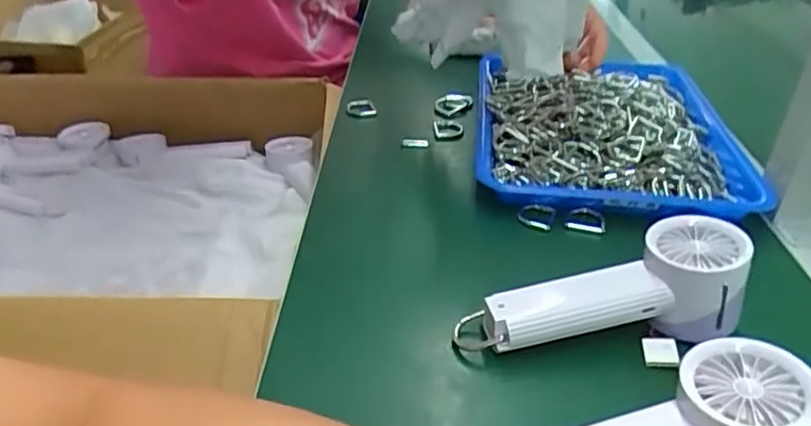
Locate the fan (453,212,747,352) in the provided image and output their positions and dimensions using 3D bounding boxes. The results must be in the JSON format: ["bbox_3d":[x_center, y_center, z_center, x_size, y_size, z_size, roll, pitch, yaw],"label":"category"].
[{"bbox_3d":[0.127,0.057,0.416,0.192,0.056,0.063,-14,34,2],"label":"fan"}]

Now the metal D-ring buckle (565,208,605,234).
[{"bbox_3d":[0.150,0.007,0.523,0.033,0.009,0.024,5,34,5],"label":"metal D-ring buckle"}]

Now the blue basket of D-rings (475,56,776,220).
[{"bbox_3d":[0.204,-0.093,0.630,0.257,0.053,0.282,4,34,4],"label":"blue basket of D-rings"}]

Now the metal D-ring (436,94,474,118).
[{"bbox_3d":[0.055,-0.121,0.702,0.044,0.026,0.014,-10,36,-17],"label":"metal D-ring"}]

